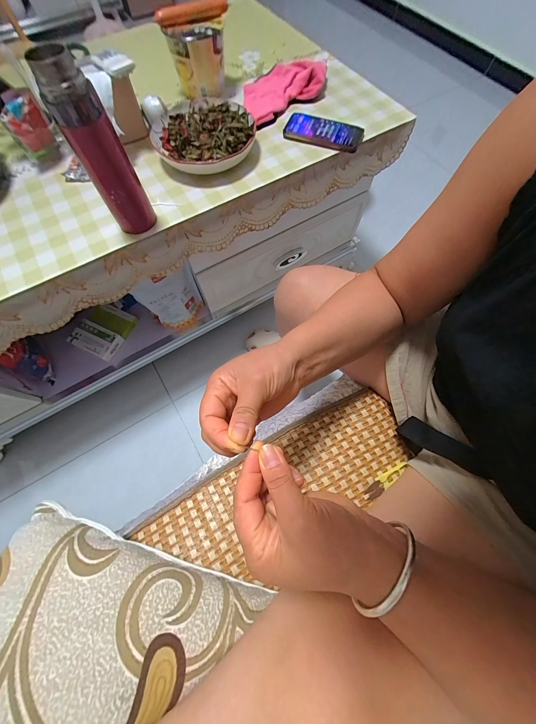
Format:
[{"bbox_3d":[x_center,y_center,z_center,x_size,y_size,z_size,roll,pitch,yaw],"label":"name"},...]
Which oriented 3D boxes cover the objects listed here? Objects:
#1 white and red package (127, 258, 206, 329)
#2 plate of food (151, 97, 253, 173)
[{"bbox_3d":[-0.262,-0.167,0.740,0.154,0.197,0.051,-36,73,-12],"label":"white and red package"},{"bbox_3d":[-0.134,-0.485,0.556,0.207,0.044,0.215,0,69,0],"label":"plate of food"}]

